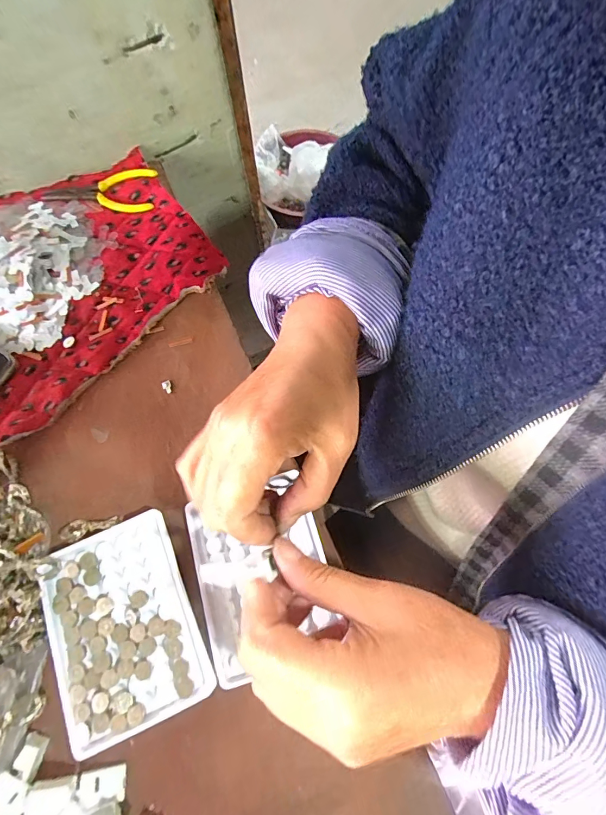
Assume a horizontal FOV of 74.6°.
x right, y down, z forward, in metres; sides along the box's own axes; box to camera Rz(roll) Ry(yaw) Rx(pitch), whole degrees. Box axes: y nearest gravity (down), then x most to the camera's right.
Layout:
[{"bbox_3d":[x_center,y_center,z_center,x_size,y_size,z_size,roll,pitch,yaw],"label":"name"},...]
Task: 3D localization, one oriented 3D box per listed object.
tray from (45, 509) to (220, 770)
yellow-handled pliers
[{"bbox_3d":[-0.129,0.153,0.283,0.095,0.019,0.131,-24,70,-7],"label":"tray"},{"bbox_3d":[-0.219,-0.240,0.433,0.118,0.006,0.057,5,70,4],"label":"yellow-handled pliers"}]

